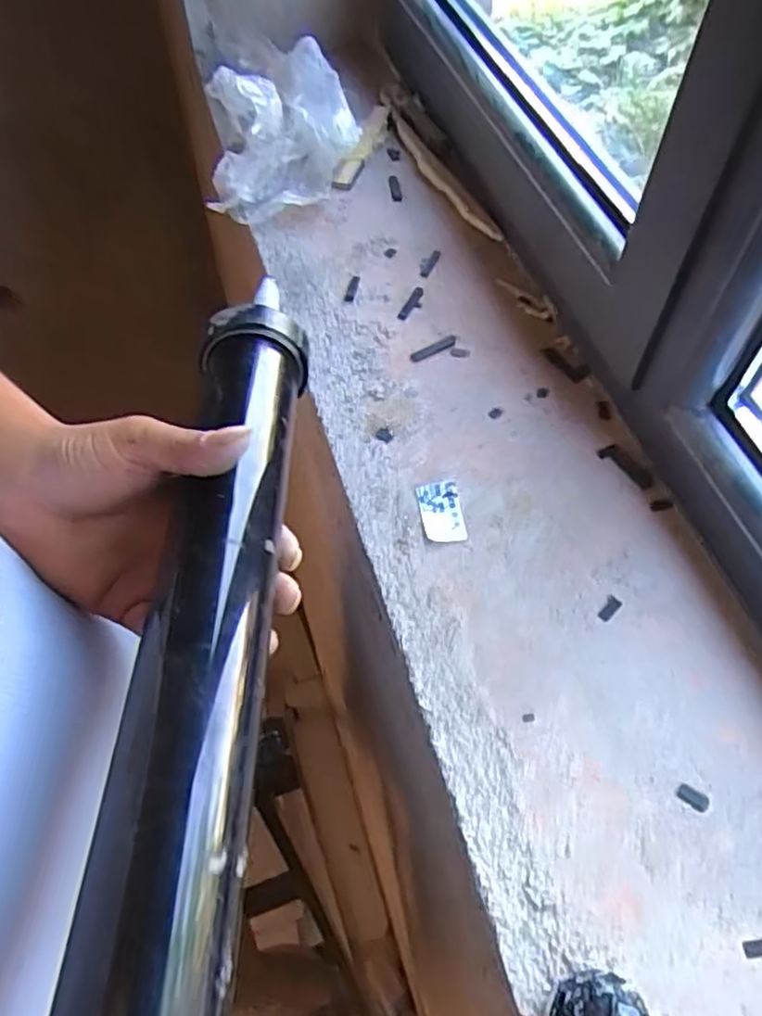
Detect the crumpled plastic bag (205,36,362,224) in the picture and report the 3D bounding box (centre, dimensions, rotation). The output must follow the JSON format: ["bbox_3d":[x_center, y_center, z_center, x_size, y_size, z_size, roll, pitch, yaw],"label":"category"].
[{"bbox_3d":[-0.114,-0.405,0.742,0.155,0.089,0.181,-13,57,-7],"label":"crumpled plastic bag"}]

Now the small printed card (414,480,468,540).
[{"bbox_3d":[0.045,0.004,0.526,0.033,0.005,0.048,-4,65,-4],"label":"small printed card"}]

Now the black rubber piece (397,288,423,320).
[{"bbox_3d":[0.029,-0.189,0.657,0.017,0.006,0.044,25,61,17],"label":"black rubber piece"}]

